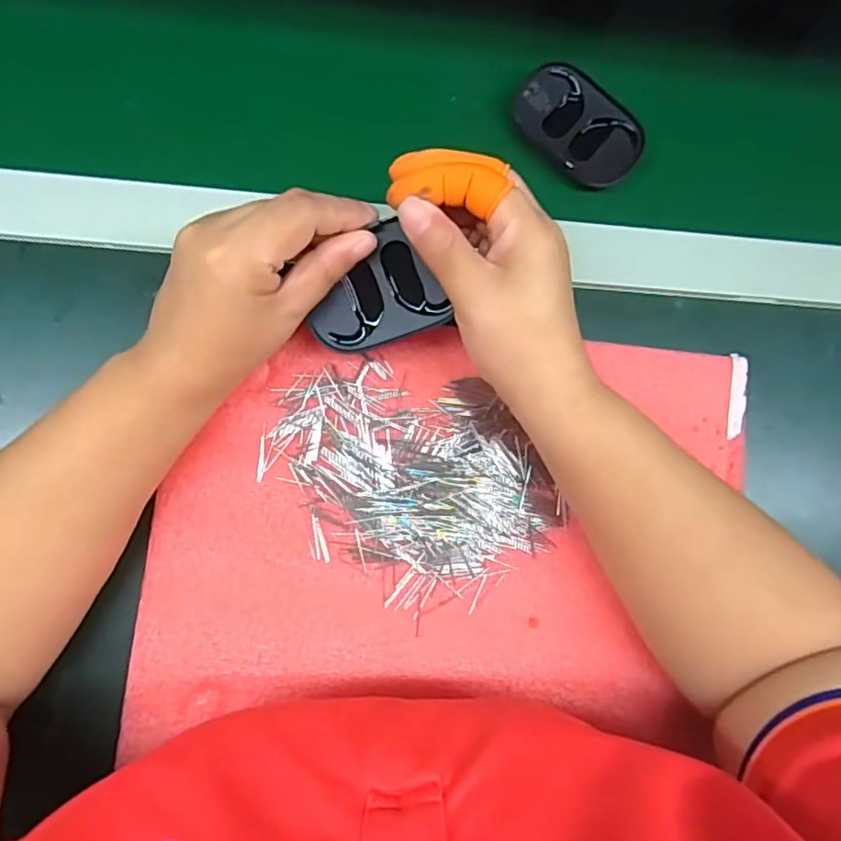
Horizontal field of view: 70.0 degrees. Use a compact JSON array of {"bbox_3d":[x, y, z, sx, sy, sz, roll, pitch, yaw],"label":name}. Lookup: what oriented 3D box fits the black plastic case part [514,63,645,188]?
[{"bbox_3d":[0.102,-0.190,0.391,0.084,0.014,0.059,35,82,-2],"label":"black plastic case part"}]

